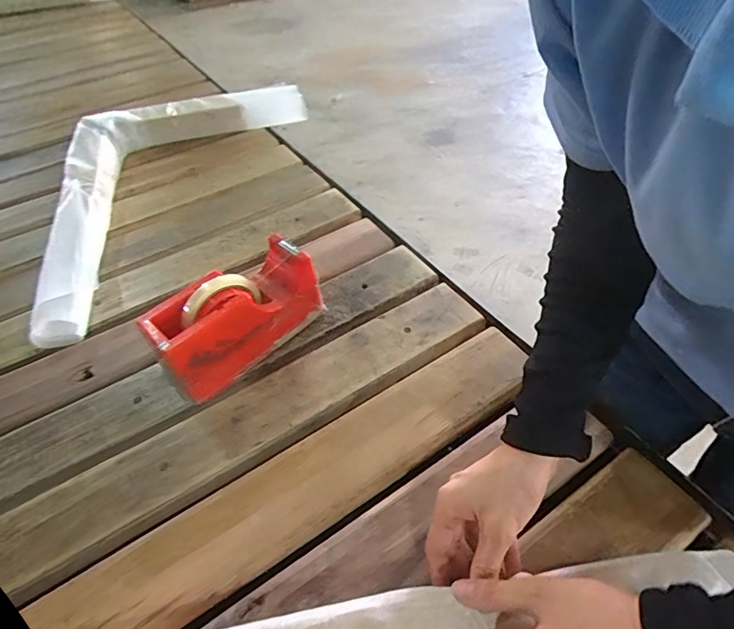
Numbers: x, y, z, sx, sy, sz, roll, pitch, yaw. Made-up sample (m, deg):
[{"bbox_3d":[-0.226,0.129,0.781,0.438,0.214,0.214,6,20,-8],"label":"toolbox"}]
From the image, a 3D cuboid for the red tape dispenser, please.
[{"bbox_3d":[-0.151,0.003,0.551,0.077,0.106,0.199,36,58,28],"label":"red tape dispenser"}]

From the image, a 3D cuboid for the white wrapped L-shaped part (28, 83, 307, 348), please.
[{"bbox_3d":[-0.376,-0.252,0.789,0.284,0.062,0.709,11,50,11],"label":"white wrapped L-shaped part"}]

